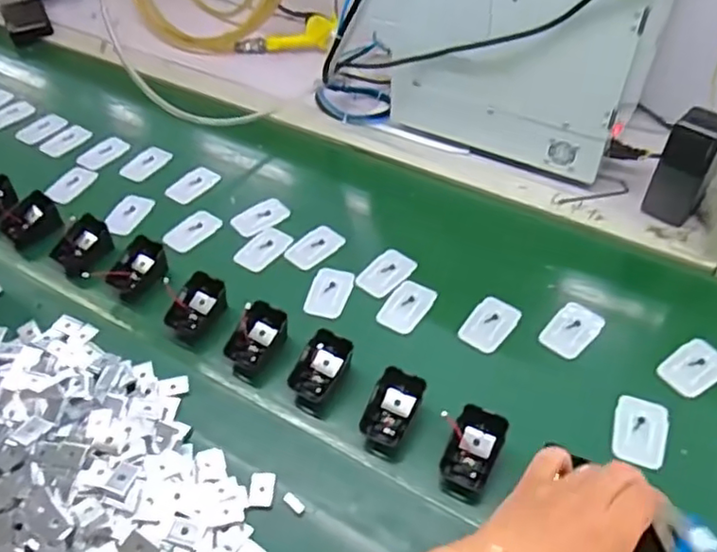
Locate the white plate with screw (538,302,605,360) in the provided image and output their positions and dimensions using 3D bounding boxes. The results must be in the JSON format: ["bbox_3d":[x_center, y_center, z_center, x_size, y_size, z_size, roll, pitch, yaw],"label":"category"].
[{"bbox_3d":[0.226,0.057,0.660,0.046,0.007,0.068,35,54,26],"label":"white plate with screw"}]

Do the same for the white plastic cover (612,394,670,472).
[{"bbox_3d":[0.261,0.143,0.577,0.047,0.004,0.067,20,49,15],"label":"white plastic cover"}]

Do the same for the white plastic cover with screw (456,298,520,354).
[{"bbox_3d":[0.141,0.052,0.669,0.044,0.009,0.067,31,52,24],"label":"white plastic cover with screw"}]

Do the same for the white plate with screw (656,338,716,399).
[{"bbox_3d":[0.335,0.091,0.620,0.070,0.007,0.046,-26,53,-25],"label":"white plate with screw"}]

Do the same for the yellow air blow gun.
[{"bbox_3d":[-0.122,-0.400,1.044,0.169,0.060,0.031,6,47,2],"label":"yellow air blow gun"}]

